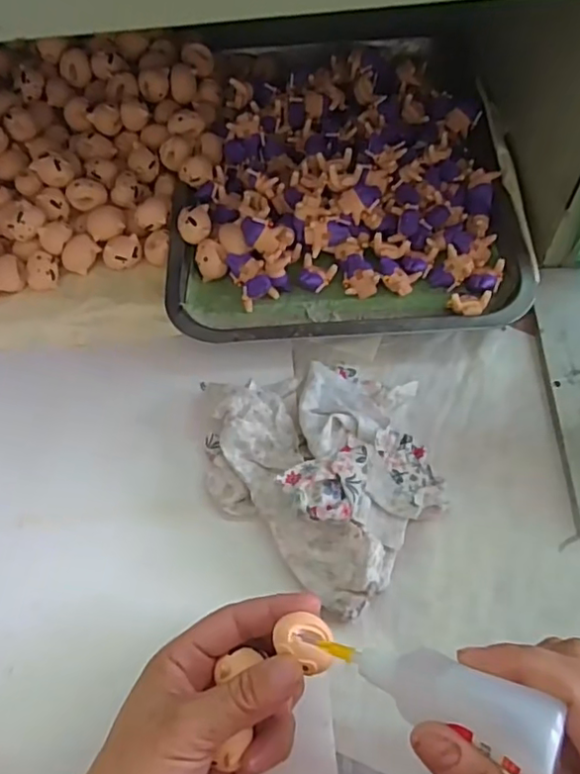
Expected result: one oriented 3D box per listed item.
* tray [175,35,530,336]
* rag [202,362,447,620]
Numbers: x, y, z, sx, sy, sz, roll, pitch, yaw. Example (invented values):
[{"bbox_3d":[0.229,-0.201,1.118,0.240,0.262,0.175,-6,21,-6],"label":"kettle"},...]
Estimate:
[{"bbox_3d":[0.040,-0.187,0.477,0.258,0.039,0.328,-3,60,2],"label":"tray"},{"bbox_3d":[0.023,0.040,0.372,0.149,0.039,0.134,37,69,22],"label":"rag"}]

